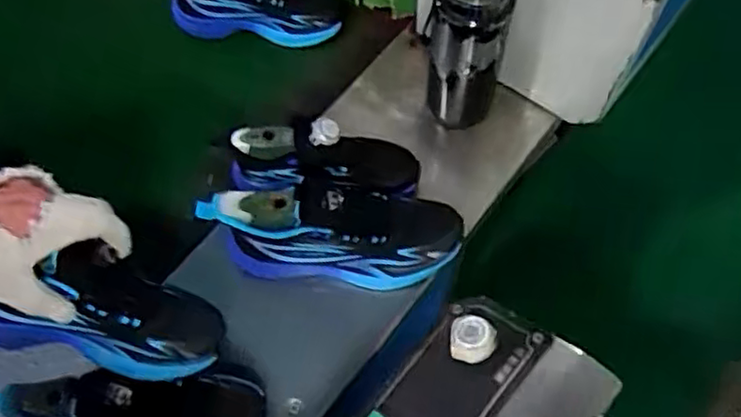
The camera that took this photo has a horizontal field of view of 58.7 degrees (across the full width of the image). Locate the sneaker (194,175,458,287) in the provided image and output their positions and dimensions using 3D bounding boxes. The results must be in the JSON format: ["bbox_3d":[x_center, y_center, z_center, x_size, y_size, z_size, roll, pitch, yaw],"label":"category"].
[{"bbox_3d":[-0.041,0.027,0.716,0.268,0.112,0.101,5,66,-12],"label":"sneaker"}]

